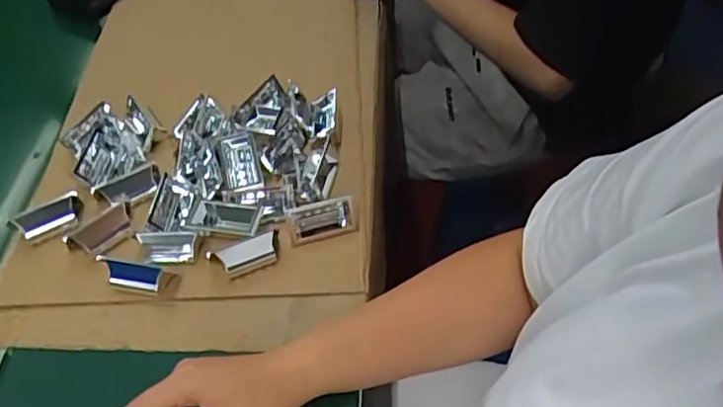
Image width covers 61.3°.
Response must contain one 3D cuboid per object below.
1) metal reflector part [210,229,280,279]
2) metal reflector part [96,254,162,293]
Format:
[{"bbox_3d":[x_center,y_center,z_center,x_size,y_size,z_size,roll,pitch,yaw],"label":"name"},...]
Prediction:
[{"bbox_3d":[-0.098,0.045,0.534,0.059,0.032,0.017,-21,53,-17],"label":"metal reflector part"},{"bbox_3d":[-0.200,0.062,0.526,0.055,0.035,0.013,10,51,9],"label":"metal reflector part"}]

